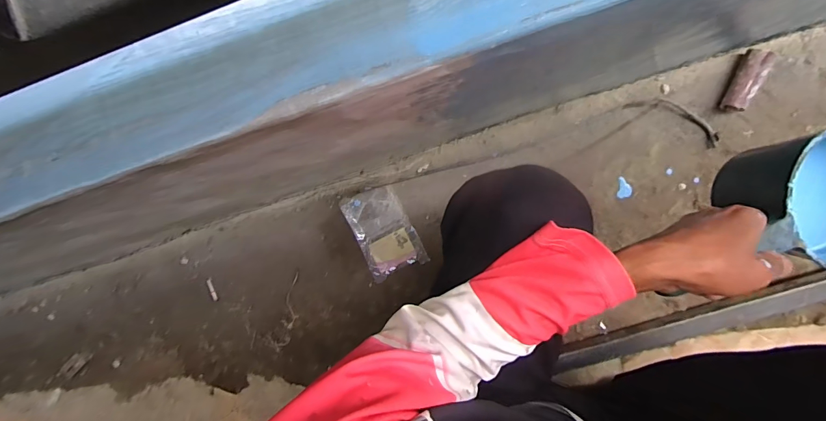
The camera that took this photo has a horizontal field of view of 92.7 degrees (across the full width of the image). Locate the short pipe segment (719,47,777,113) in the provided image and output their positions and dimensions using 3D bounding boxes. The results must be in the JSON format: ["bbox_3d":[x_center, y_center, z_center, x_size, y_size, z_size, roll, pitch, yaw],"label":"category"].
[{"bbox_3d":[0.570,-0.222,0.671,0.046,0.028,0.105,26,96,4],"label":"short pipe segment"}]

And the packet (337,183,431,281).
[{"bbox_3d":[-0.058,0.040,0.758,0.109,0.009,0.169,-26,91,7],"label":"packet"}]

